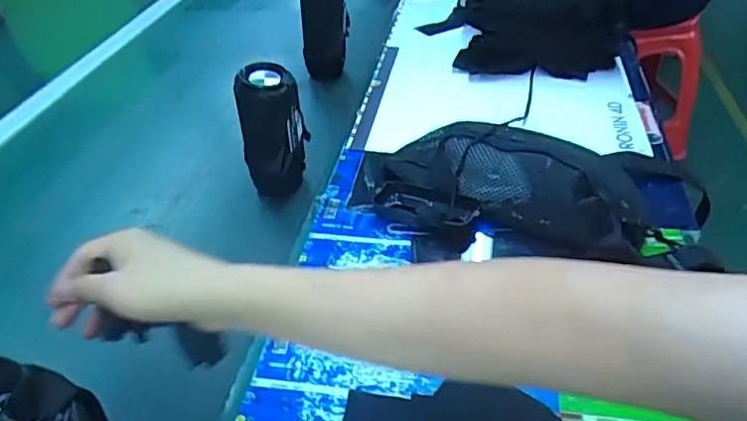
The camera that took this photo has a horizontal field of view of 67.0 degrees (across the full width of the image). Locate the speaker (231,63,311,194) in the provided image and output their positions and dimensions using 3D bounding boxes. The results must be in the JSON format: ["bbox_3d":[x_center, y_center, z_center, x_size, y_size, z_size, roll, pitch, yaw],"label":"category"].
[{"bbox_3d":[-0.110,-0.086,0.632,0.057,0.148,0.058,-2,39,2],"label":"speaker"}]

